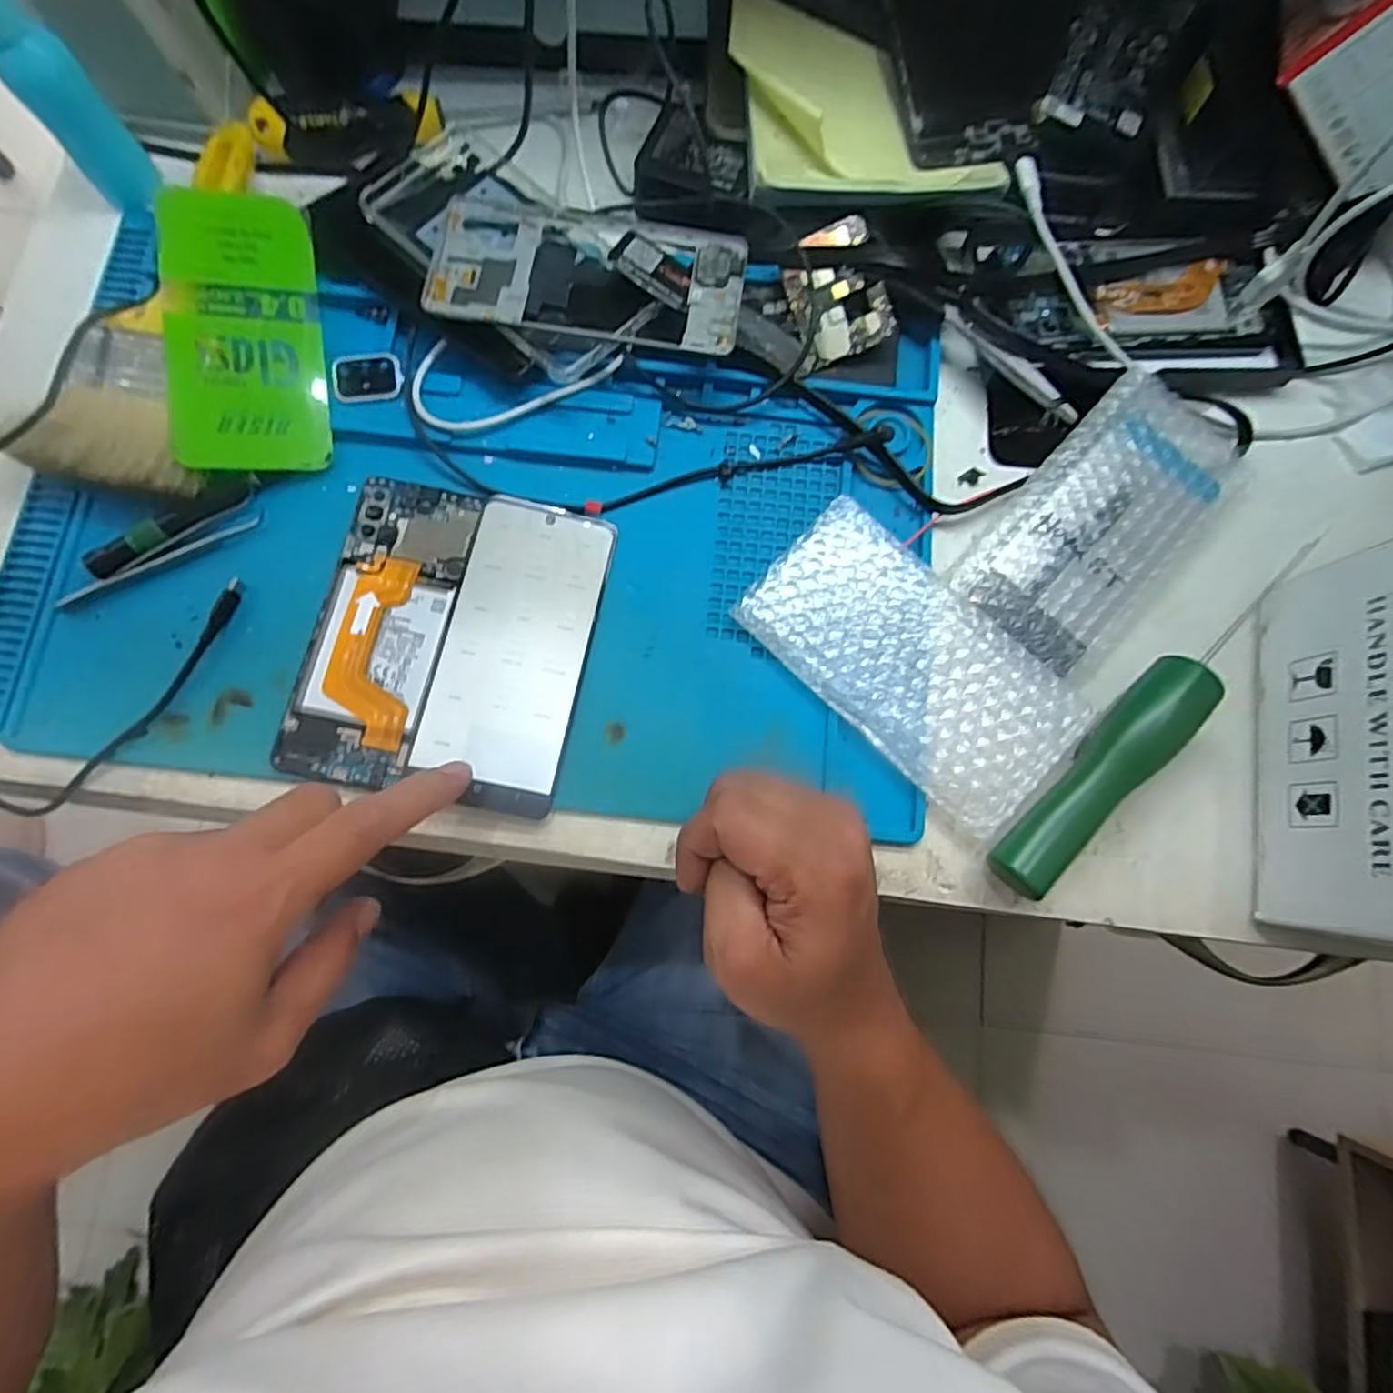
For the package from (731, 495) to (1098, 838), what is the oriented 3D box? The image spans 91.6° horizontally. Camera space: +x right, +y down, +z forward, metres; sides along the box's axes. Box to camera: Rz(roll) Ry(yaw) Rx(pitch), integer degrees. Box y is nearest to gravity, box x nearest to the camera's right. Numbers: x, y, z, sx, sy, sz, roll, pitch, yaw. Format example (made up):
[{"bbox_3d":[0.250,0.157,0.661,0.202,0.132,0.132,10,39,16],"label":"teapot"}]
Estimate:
[{"bbox_3d":[0.109,-0.017,0.345,0.169,0.017,0.090,41,80,7],"label":"package"}]

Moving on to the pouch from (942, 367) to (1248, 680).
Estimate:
[{"bbox_3d":[0.222,-0.104,0.361,0.085,0.013,0.190,41,80,7],"label":"pouch"}]

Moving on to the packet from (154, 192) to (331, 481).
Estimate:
[{"bbox_3d":[-0.237,-0.192,0.356,0.069,0.005,0.150,-6,84,-21],"label":"packet"}]

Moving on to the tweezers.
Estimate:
[{"bbox_3d":[-0.272,-0.071,0.345,0.106,0.007,0.014,-32,81,-8],"label":"tweezers"}]

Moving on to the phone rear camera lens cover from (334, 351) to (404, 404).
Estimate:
[{"bbox_3d":[-0.178,-0.174,0.366,0.036,0.005,0.028,-7,78,-3],"label":"phone rear camera lens cover"}]

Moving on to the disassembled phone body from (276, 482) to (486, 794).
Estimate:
[{"bbox_3d":[-0.160,-0.036,0.342,0.067,0.005,0.157,9,78,0],"label":"disassembled phone body"}]

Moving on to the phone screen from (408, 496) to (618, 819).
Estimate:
[{"bbox_3d":[-0.091,-0.024,0.344,0.071,0.004,0.158,12,76,-4],"label":"phone screen"}]

